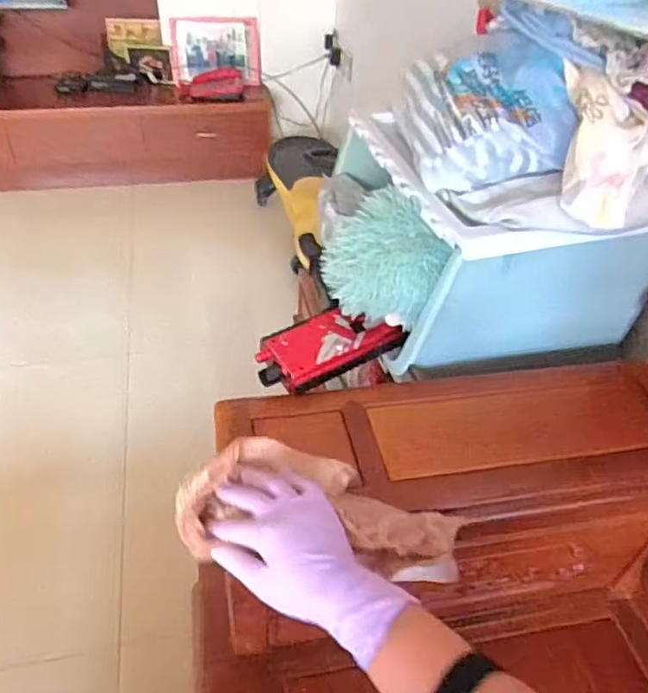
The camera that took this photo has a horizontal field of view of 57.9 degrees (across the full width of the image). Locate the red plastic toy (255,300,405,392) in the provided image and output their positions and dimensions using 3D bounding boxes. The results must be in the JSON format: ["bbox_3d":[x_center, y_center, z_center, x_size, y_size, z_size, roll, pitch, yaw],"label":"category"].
[{"bbox_3d":[0.006,-0.003,0.689,0.171,0.042,0.073,-20,48,-24],"label":"red plastic toy"}]

